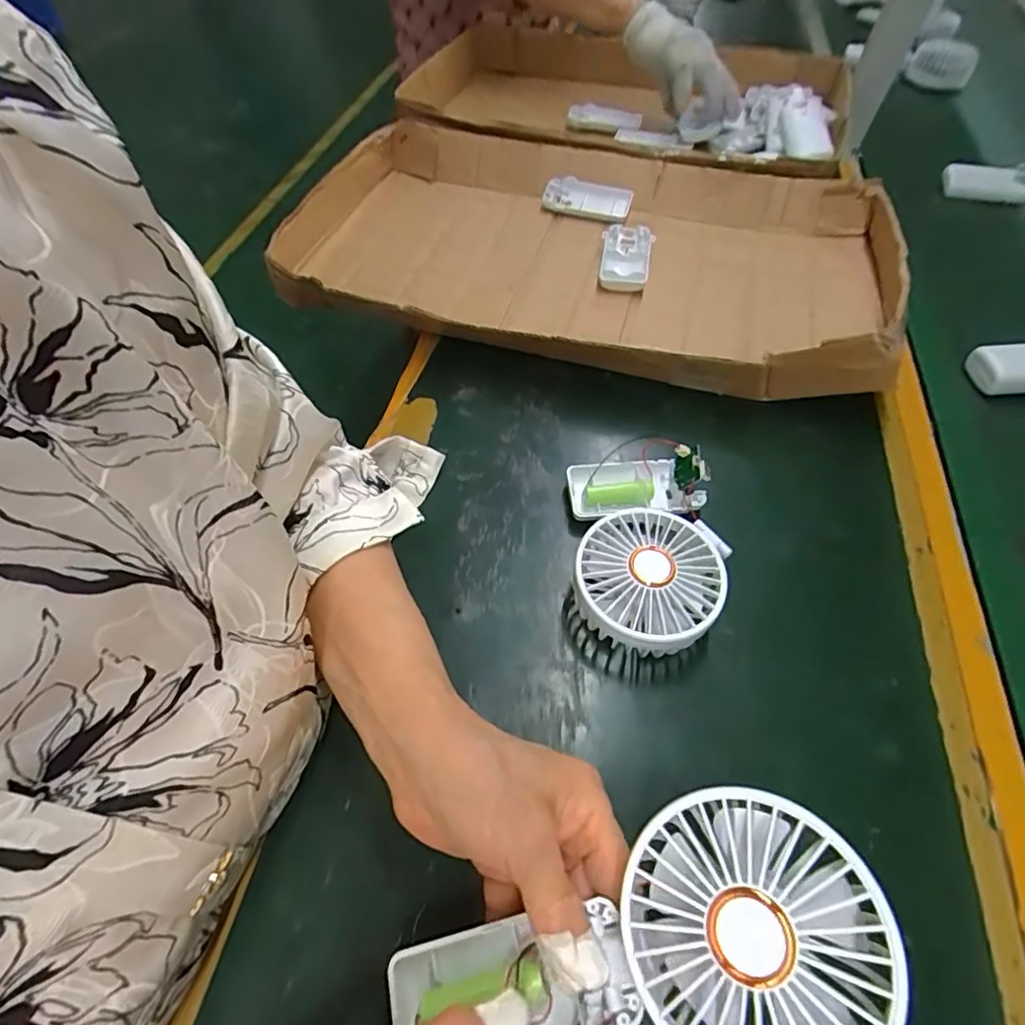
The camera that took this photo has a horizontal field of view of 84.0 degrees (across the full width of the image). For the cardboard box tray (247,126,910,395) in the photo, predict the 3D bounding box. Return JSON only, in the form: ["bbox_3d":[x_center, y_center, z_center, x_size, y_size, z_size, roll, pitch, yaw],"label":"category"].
[{"bbox_3d":[0.068,-0.256,0.538,0.531,0.067,0.317,12,56,9],"label":"cardboard box tray"}]

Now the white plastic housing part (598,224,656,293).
[{"bbox_3d":[0.109,-0.247,0.554,0.049,0.022,0.094,12,56,9],"label":"white plastic housing part"}]

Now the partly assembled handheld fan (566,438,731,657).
[{"bbox_3d":[0.085,0.013,0.370,0.090,0.048,0.163,2,55,2],"label":"partly assembled handheld fan"}]

